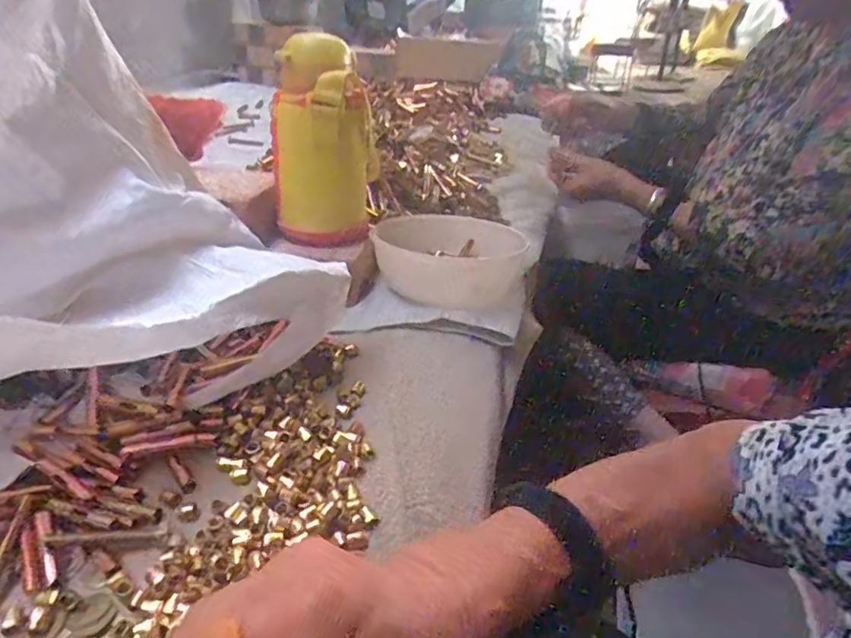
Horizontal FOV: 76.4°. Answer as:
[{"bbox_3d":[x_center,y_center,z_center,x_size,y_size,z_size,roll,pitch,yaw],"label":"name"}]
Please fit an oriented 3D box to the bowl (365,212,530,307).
[{"bbox_3d":[0.022,-0.063,0.561,0.146,0.063,0.129,2,34,-1],"label":"bowl"}]

